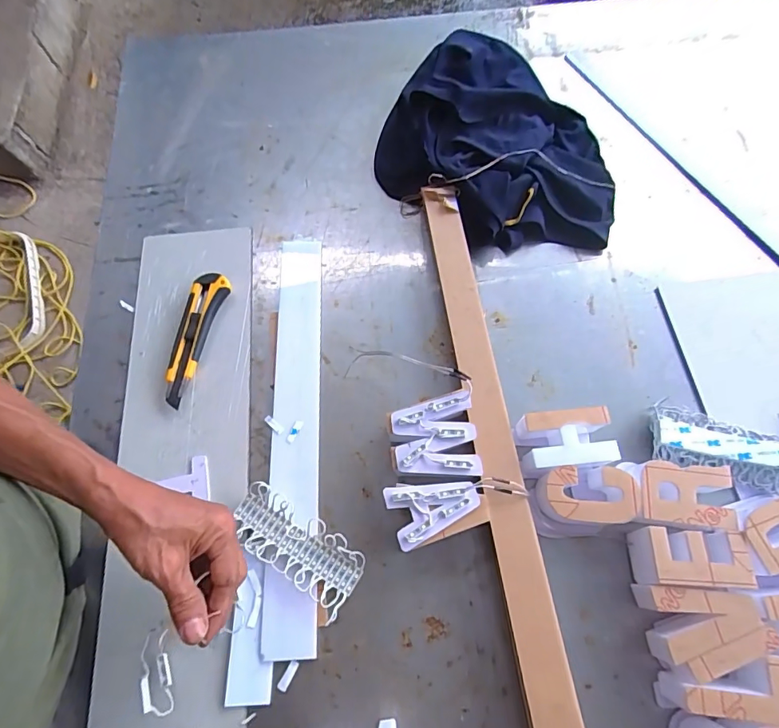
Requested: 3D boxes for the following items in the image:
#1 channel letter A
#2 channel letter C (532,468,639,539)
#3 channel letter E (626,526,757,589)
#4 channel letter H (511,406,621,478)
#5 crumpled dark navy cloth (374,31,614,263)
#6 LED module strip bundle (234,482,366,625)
[{"bbox_3d":[0.045,0.133,0.429,0.088,0.010,0.057,-17,70,-6],"label":"channel letter A"},{"bbox_3d":[0.188,0.134,0.445,0.087,0.048,0.061,-2,69,0],"label":"channel letter C"},{"bbox_3d":[0.274,0.178,0.424,0.087,0.045,0.053,5,69,2],"label":"channel letter E"},{"bbox_3d":[0.176,0.079,0.468,0.090,0.046,0.060,-3,69,0],"label":"channel letter H"},{"bbox_3d":[0.132,-0.296,0.601,0.304,0.072,0.313,-4,69,-1],"label":"crumpled dark navy cloth"},{"bbox_3d":[-0.090,0.176,0.447,0.135,0.025,0.059,34,73,13],"label":"LED module strip bundle"}]

